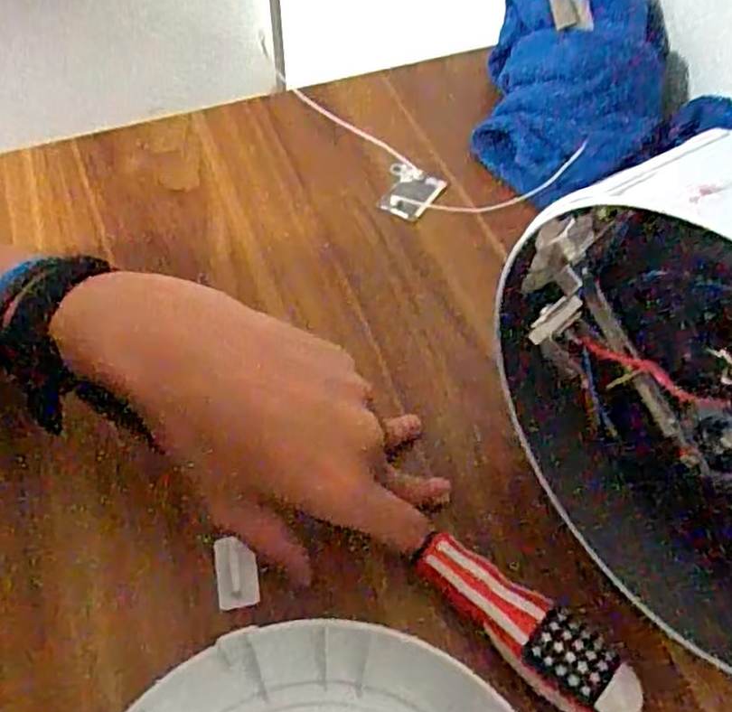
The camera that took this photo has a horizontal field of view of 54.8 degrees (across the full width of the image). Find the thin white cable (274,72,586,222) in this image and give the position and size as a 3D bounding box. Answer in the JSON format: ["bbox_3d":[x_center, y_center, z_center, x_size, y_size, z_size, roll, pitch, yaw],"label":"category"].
[{"bbox_3d":[0.031,-0.144,0.523,0.236,0.032,0.095,17,57,9],"label":"thin white cable"}]

